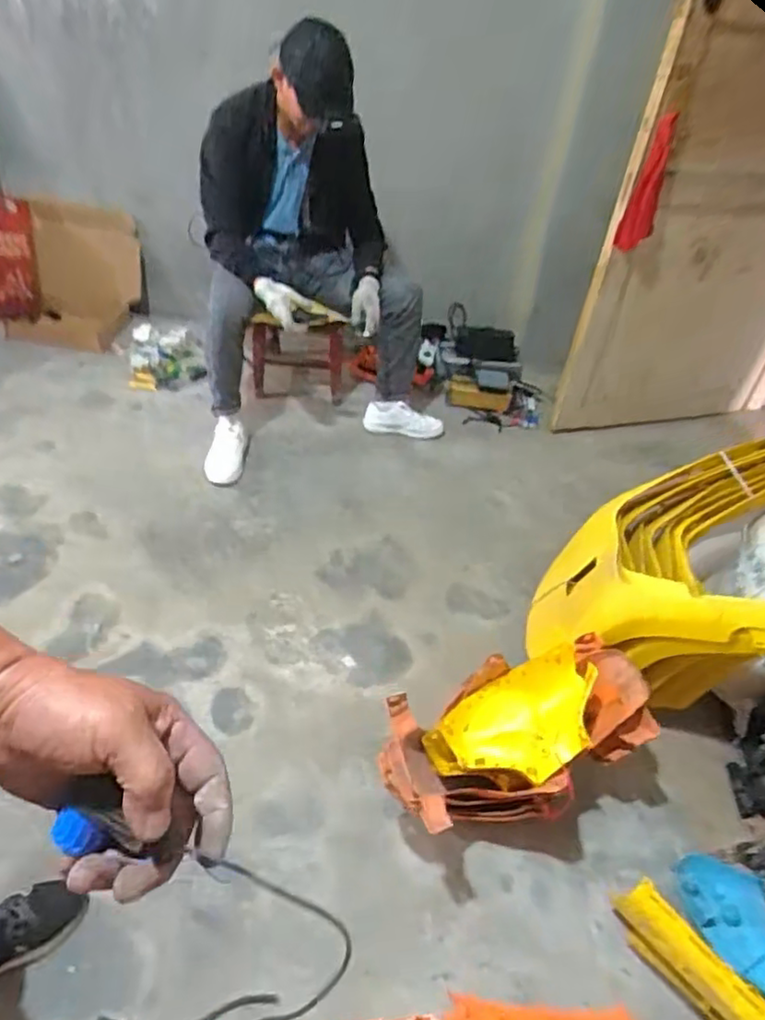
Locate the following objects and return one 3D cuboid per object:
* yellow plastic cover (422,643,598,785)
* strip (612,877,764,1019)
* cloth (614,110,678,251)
[{"bbox_3d":[0.239,0.382,1.148,0.305,0.114,0.193,-18,48,-26],"label":"yellow plastic cover"},{"bbox_3d":[0.498,0.718,1.044,0.107,0.054,0.266,-22,37,-27],"label":"strip"},{"bbox_3d":[0.683,-0.827,1.680,0.080,0.313,0.077,19,45,13],"label":"cloth"}]

